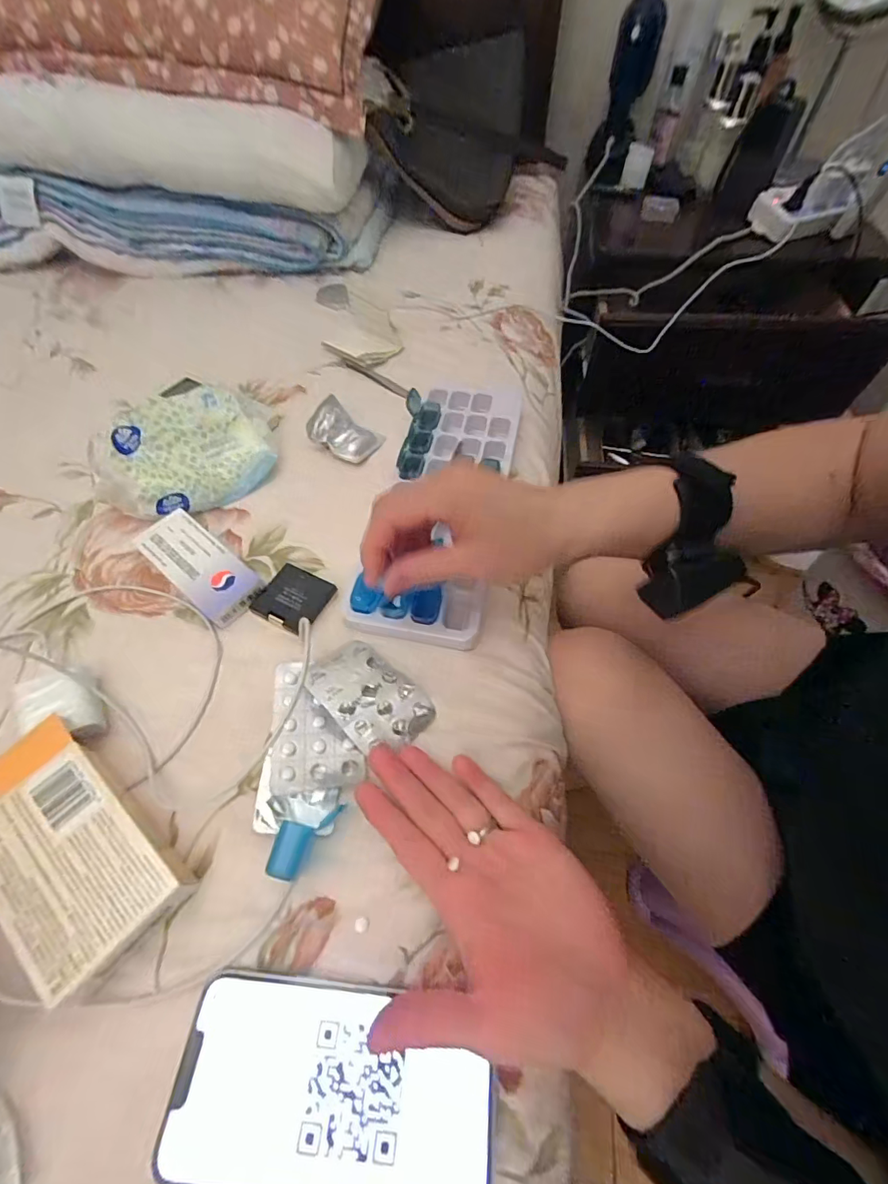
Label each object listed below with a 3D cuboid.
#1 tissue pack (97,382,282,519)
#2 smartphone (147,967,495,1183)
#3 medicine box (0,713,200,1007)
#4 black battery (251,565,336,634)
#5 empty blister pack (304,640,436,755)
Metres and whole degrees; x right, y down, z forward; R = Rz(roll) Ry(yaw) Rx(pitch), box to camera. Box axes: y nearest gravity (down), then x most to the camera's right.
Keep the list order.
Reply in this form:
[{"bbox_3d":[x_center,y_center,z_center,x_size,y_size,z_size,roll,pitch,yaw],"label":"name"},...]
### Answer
[{"bbox_3d":[-0.227,-0.125,0.407,0.148,0.049,0.106,-24,61,-14],"label":"tissue pack"},{"bbox_3d":[-0.050,0.226,0.209,0.143,0.007,0.071,4,58,3],"label":"smartphone"},{"bbox_3d":[-0.200,0.138,0.248,0.130,0.037,0.063,38,65,21],"label":"medicine box"},{"bbox_3d":[-0.113,0.005,0.349,0.047,0.009,0.047,24,61,15],"label":"black battery"},{"bbox_3d":[-0.052,0.068,0.305,0.083,0.013,0.054,43,50,19],"label":"empty blister pack"}]

